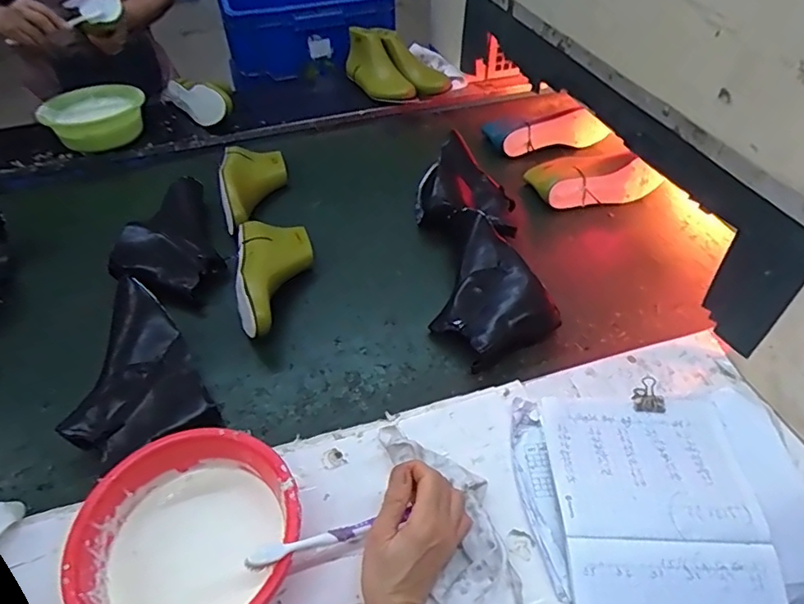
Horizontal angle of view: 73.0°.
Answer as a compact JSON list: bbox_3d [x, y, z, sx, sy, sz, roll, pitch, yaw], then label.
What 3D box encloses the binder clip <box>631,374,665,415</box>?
[{"bbox_3d":[0.284,0.107,0.624,0.034,0.019,0.040,2,46,4],"label":"binder clip"}]

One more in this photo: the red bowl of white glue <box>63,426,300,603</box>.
[{"bbox_3d":[-0.185,0.217,0.491,0.187,0.066,0.190,-29,52,-23],"label":"red bowl of white glue"}]

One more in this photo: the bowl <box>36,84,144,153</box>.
[{"bbox_3d":[-0.609,-0.376,1.083,0.190,0.073,0.159,-19,49,-16],"label":"bowl"}]

